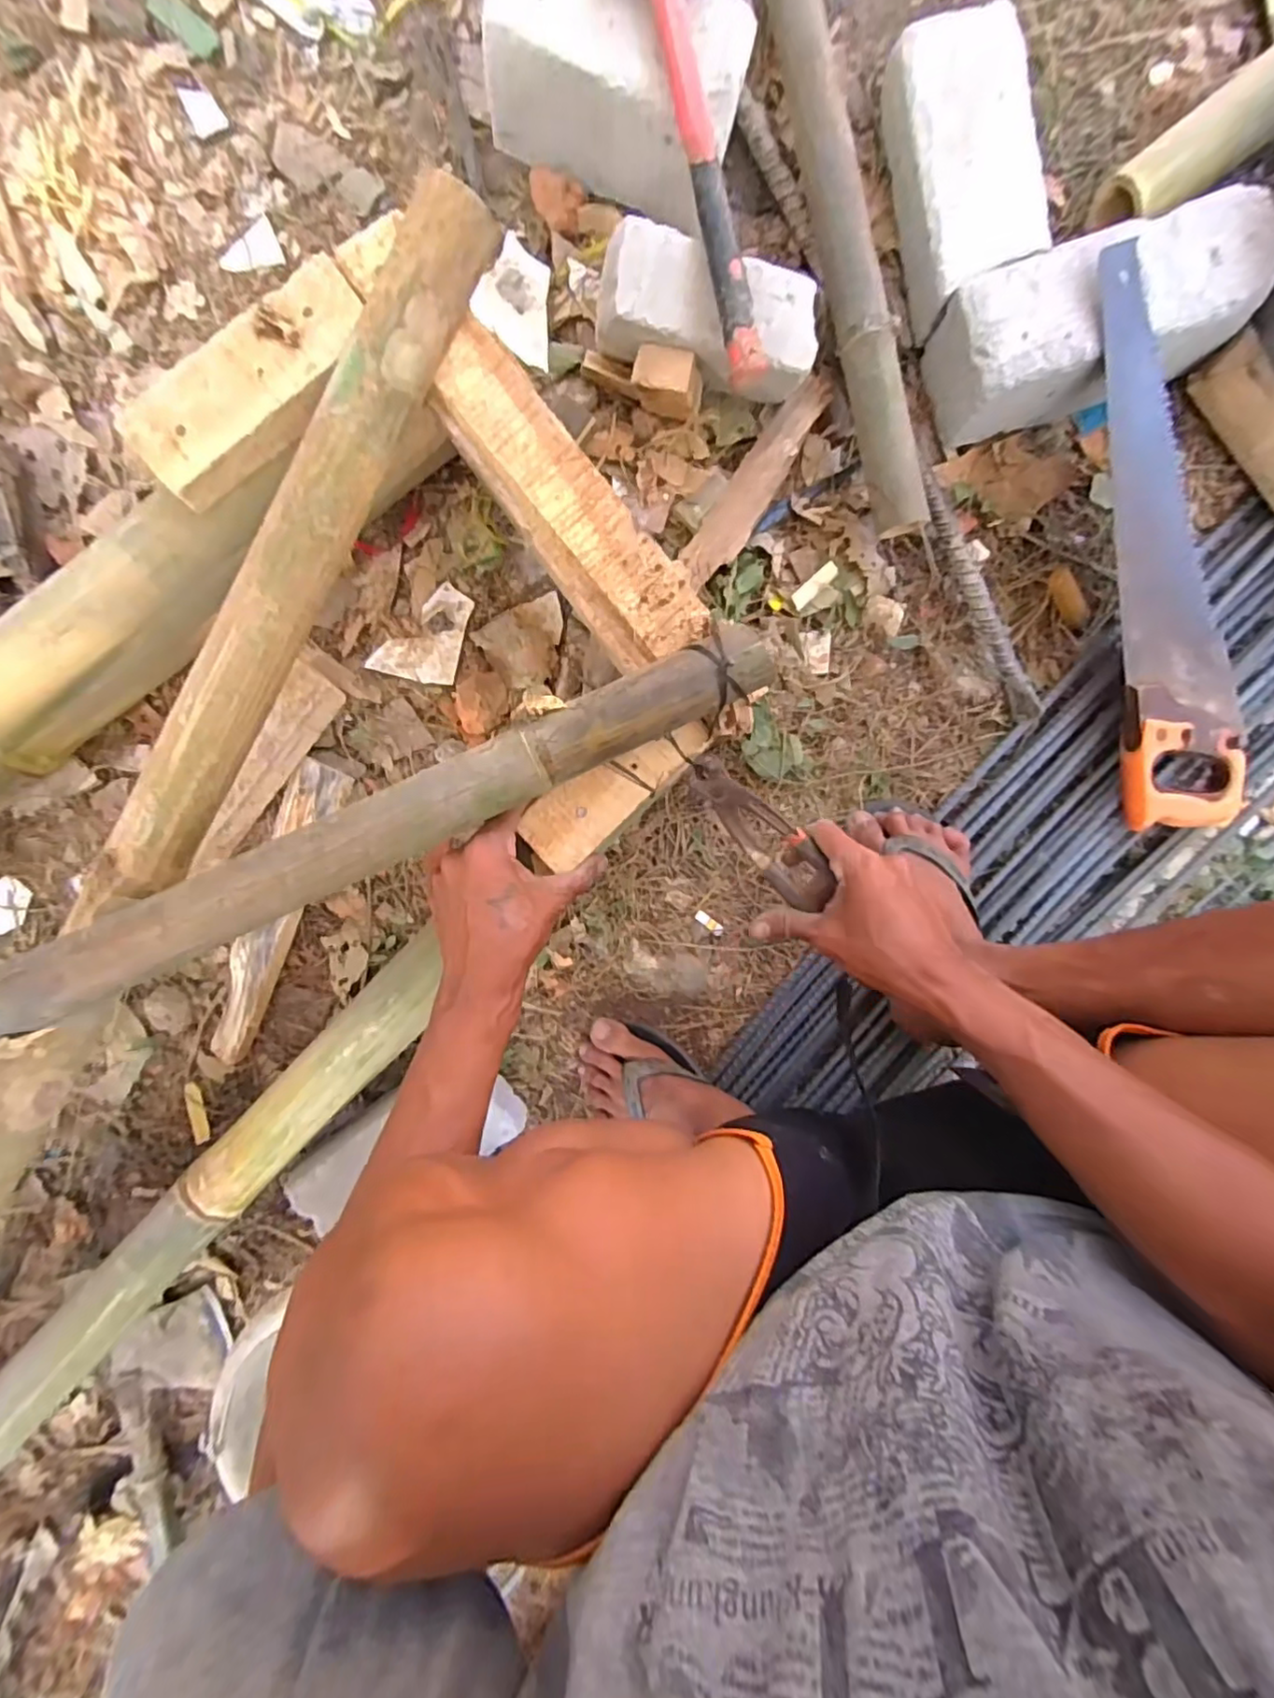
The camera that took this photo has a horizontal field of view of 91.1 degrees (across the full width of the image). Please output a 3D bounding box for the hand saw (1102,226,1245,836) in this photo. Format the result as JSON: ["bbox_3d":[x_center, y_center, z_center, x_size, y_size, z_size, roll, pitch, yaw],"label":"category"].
[{"bbox_3d":[0.490,-0.257,0.569,0.113,0.045,0.505,-15,99,-2],"label":"hand saw"}]

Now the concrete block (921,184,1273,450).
[{"bbox_3d":[0.407,-0.470,0.574,0.261,0.117,0.117,-19,98,-2],"label":"concrete block"}]

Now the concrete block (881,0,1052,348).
[{"bbox_3d":[0.289,-0.598,0.551,0.103,0.065,0.220,-13,98,-3],"label":"concrete block"}]

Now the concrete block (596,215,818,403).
[{"bbox_3d":[0.060,-0.445,0.524,0.183,0.048,0.076,14,94,-9],"label":"concrete block"}]

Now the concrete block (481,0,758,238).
[{"bbox_3d":[-0.016,-0.636,0.518,0.200,0.098,0.109,16,95,-7],"label":"concrete block"}]

